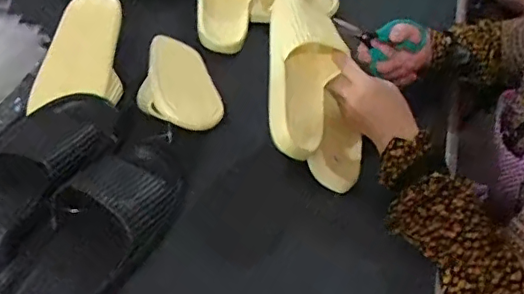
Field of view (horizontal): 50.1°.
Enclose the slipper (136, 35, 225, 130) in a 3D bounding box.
[{"bbox_3d":[-0.114,-0.097,0.817,0.110,0.069,0.230,3,43,-5],"label":"slipper"}]

